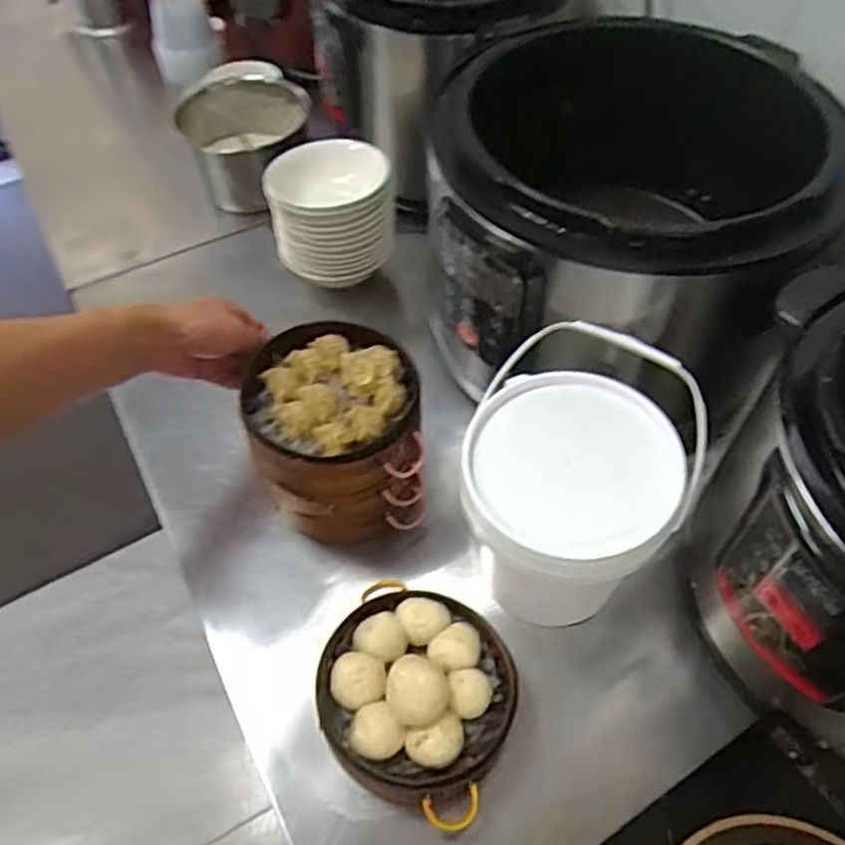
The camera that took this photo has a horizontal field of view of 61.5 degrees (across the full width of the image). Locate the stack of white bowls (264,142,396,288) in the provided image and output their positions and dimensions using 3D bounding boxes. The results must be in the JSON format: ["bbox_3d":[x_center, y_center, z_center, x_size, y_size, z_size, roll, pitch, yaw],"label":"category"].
[{"bbox_3d":[-0.116,-0.266,0.907,0.149,0.137,0.154,-6,54,-2],"label":"stack of white bowls"}]

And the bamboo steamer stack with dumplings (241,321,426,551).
[{"bbox_3d":[-0.083,0.021,0.721,0.155,0.165,0.159,-12,54,-6],"label":"bamboo steamer stack with dumplings"}]

